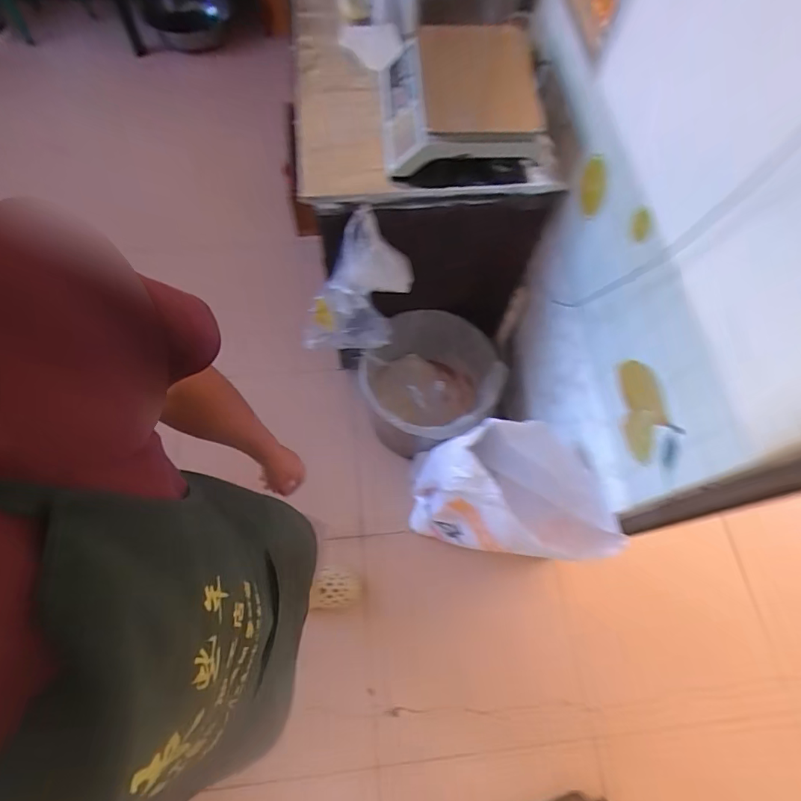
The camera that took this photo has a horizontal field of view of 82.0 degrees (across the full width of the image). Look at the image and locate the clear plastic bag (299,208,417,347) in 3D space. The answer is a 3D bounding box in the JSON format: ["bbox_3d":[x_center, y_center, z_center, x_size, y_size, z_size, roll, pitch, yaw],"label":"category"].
[{"bbox_3d":[-0.108,-0.270,1.114,0.223,0.346,0.206,26,69,9],"label":"clear plastic bag"}]

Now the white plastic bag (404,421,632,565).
[{"bbox_3d":[0.224,0.250,1.145,0.426,0.581,0.265,11,67,3],"label":"white plastic bag"}]

